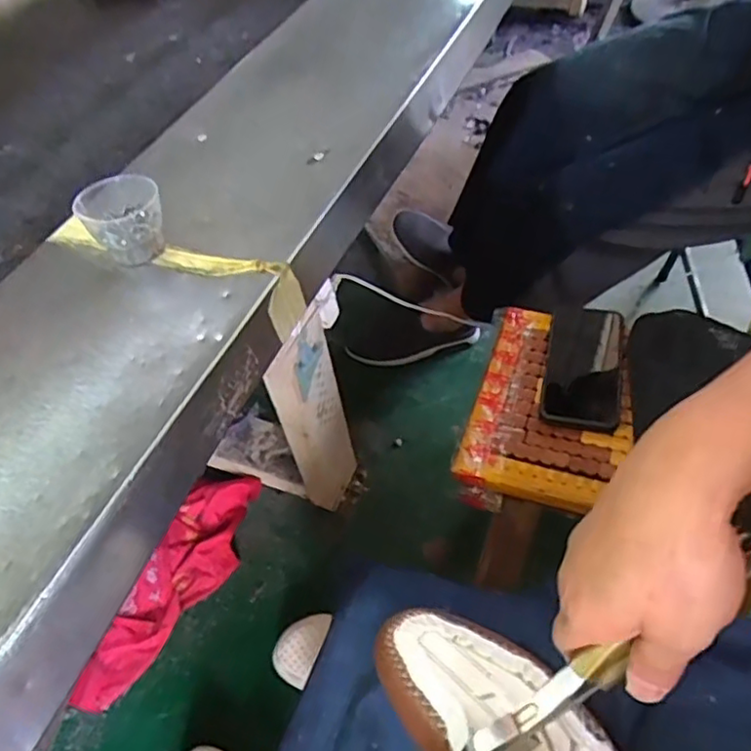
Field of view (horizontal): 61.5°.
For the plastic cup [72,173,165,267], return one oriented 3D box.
[{"bbox_3d":[-0.200,-0.124,0.507,0.056,0.054,0.050,-1,51,6],"label":"plastic cup"}]

